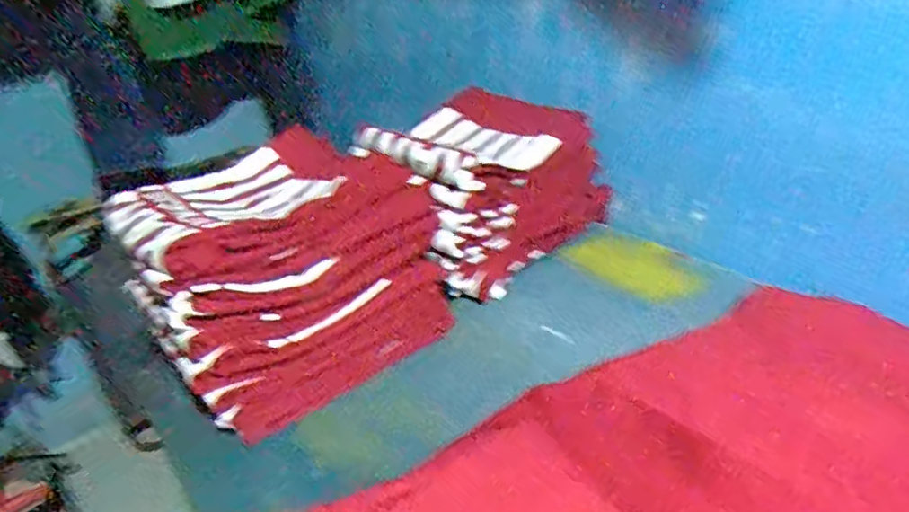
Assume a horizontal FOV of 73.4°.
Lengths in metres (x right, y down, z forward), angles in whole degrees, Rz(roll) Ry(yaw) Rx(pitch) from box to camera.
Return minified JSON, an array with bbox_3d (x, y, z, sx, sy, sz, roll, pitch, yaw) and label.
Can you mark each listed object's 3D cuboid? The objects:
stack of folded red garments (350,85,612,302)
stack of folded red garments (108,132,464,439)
[{"bbox_3d":[0.055,-0.103,0.871,0.320,0.190,0.225,-21,32,-22],"label":"stack of folded red garments"},{"bbox_3d":[-0.200,0.009,0.712,0.298,0.220,0.220,-28,35,-32],"label":"stack of folded red garments"}]

